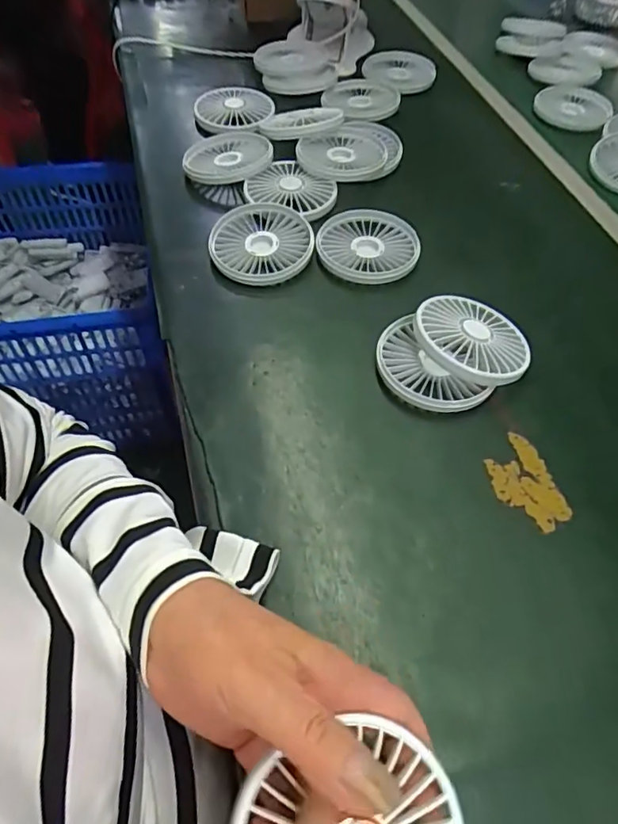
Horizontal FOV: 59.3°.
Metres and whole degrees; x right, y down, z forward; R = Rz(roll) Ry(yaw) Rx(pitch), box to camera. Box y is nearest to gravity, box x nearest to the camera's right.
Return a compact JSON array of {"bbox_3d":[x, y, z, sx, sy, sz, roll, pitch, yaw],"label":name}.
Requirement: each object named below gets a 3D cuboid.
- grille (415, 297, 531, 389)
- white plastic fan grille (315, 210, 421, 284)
[{"bbox_3d":[0.122,-0.056,0.405,0.086,0.016,0.086,8,48,-9],"label":"grille"},{"bbox_3d":[0.051,-0.146,0.479,0.086,0.016,0.083,1,54,-2],"label":"white plastic fan grille"}]

